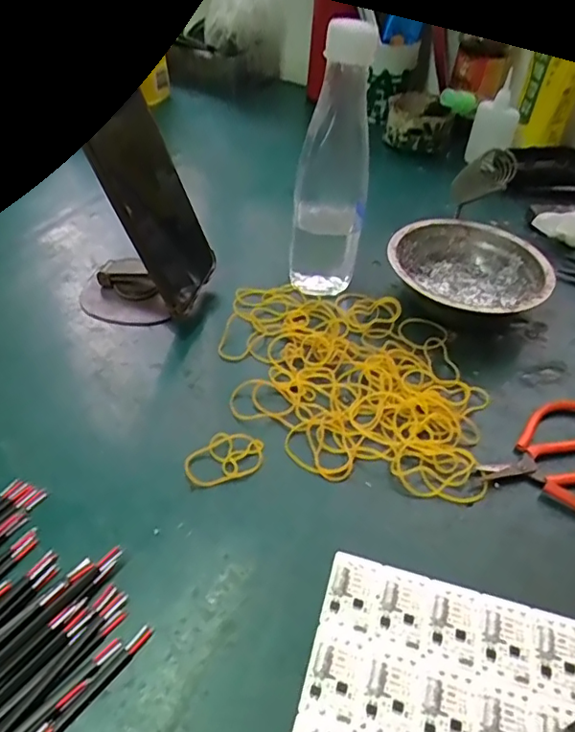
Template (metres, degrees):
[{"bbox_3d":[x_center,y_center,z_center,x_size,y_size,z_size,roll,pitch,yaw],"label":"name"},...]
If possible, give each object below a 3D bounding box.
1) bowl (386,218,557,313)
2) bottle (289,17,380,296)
[{"bbox_3d":[0.139,-0.068,0.444,0.119,0.045,0.119,3,44,-3],"label":"bowl"},{"bbox_3d":[0.035,-0.142,0.410,0.053,0.187,0.041,7,44,0],"label":"bottle"}]

